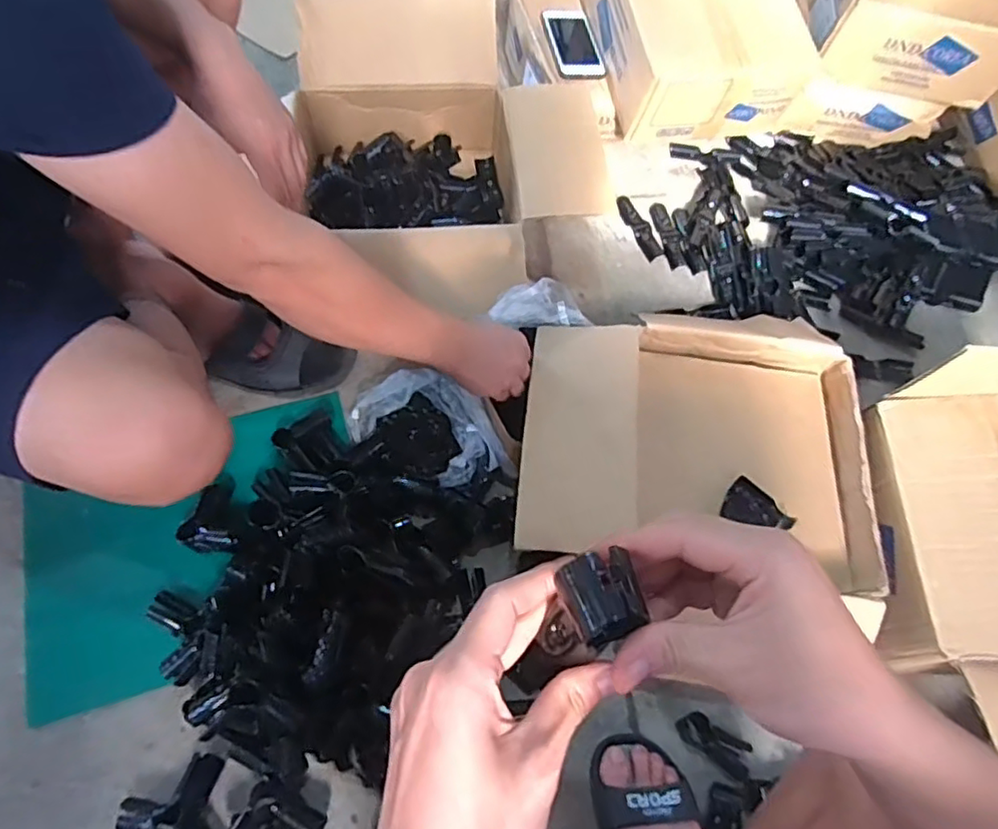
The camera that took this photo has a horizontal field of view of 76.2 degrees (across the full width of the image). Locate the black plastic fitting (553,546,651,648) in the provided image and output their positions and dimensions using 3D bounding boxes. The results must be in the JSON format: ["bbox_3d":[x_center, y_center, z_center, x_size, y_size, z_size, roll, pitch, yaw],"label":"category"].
[{"bbox_3d":[0.047,0.078,0.280,0.032,0.019,0.038,-19,69,-11],"label":"black plastic fitting"}]

